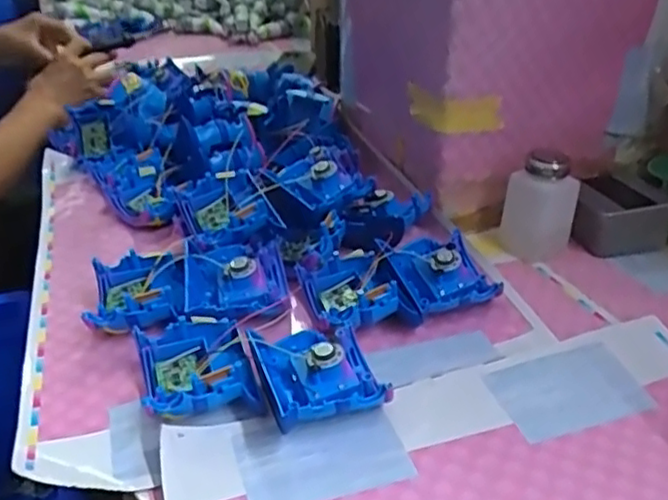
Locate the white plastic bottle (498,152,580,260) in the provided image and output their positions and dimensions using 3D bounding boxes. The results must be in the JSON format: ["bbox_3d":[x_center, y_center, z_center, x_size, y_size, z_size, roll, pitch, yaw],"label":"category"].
[{"bbox_3d":[0.200,-0.046,0.651,0.055,0.098,0.053,-12,32,-18],"label":"white plastic bottle"}]

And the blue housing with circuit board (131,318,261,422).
[{"bbox_3d":[-0.100,0.089,0.483,0.081,0.037,0.085,-10,32,-15],"label":"blue housing with circuit board"}]

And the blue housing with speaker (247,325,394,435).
[{"bbox_3d":[-0.011,0.089,0.483,0.085,0.041,0.092,-11,32,-16],"label":"blue housing with speaker"}]

